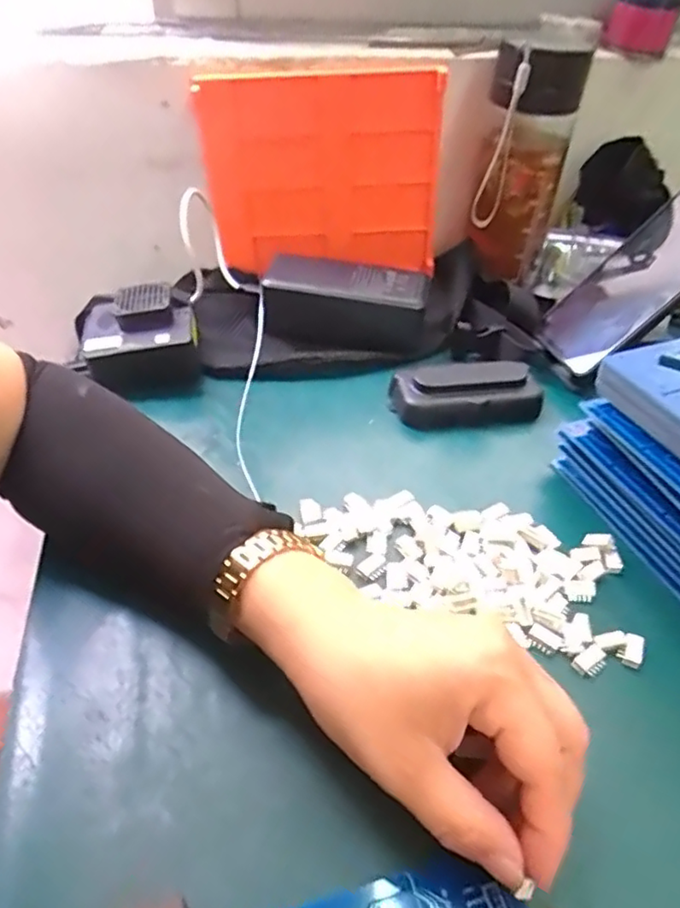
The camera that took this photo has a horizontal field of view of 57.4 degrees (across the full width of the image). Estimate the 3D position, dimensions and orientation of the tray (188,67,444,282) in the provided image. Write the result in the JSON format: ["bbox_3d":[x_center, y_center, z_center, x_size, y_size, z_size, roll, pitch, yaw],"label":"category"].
[{"bbox_3d":[-0.016,-0.224,0.515,0.187,0.157,0.020,-2,48,1],"label":"tray"}]

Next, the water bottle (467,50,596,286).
[{"bbox_3d":[0.144,-0.228,0.496,0.065,0.171,0.071,12,44,12],"label":"water bottle"}]

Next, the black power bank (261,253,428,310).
[{"bbox_3d":[0.004,-0.131,0.494,0.125,0.032,0.045,10,43,9],"label":"black power bank"}]

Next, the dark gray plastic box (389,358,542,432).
[{"bbox_3d":[0.090,-0.044,0.442,0.101,0.026,0.044,-4,43,-6],"label":"dark gray plastic box"}]

